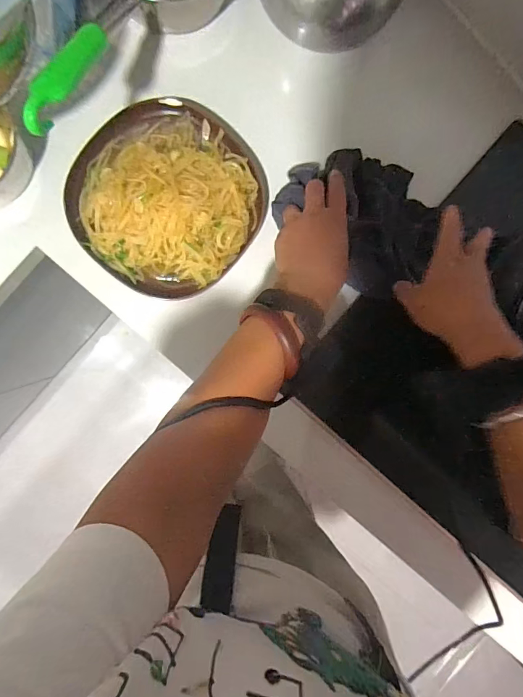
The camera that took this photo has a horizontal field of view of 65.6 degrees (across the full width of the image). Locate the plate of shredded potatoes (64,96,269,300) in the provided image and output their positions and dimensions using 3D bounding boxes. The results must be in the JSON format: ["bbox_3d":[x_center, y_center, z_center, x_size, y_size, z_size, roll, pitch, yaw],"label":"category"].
[{"bbox_3d":[-0.104,-0.174,0.454,0.206,0.060,0.209,0,94,-7],"label":"plate of shredded potatoes"}]

